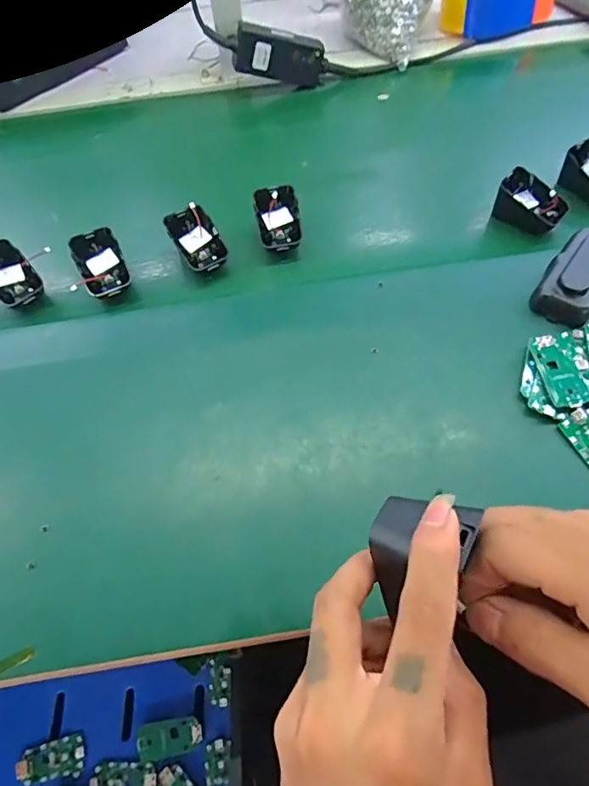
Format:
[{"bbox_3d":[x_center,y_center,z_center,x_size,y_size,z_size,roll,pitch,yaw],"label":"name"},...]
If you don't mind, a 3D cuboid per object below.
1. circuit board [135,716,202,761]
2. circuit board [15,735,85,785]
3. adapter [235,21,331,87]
[{"bbox_3d":[-0.120,0.334,0.483,0.061,0.007,0.029,-8,57,-2],"label":"circuit board"},{"bbox_3d":[-0.236,0.356,0.483,0.062,0.004,0.033,-9,57,-2],"label":"circuit board"},{"bbox_3d":[-0.015,-0.441,0.652,0.122,0.052,0.026,1,55,-20],"label":"adapter"}]

